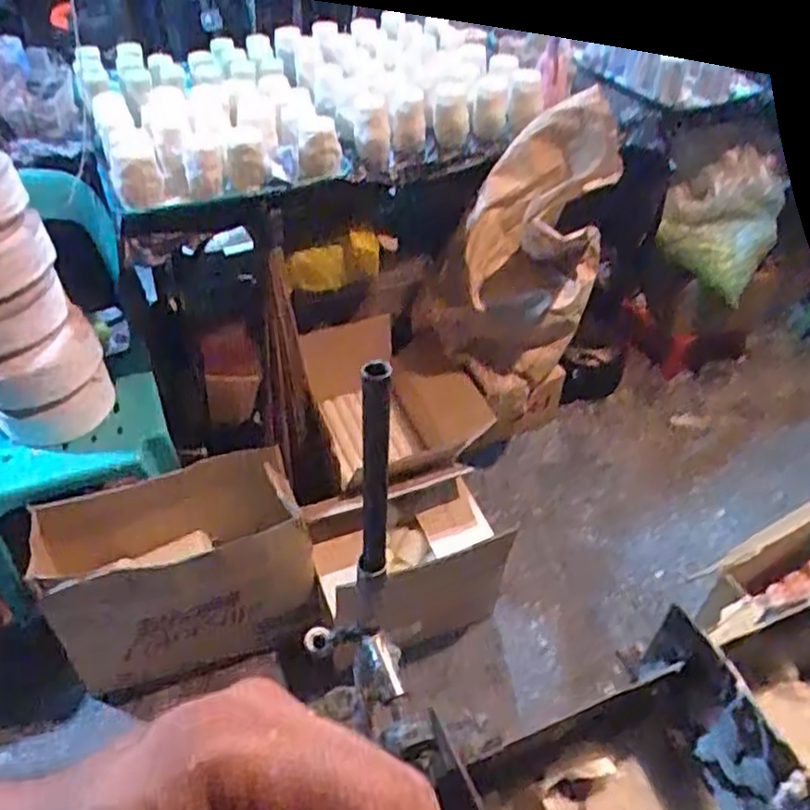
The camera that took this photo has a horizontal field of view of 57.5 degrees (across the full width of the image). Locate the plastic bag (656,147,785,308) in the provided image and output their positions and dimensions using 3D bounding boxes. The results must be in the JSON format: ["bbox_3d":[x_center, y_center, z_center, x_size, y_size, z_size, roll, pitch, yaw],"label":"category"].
[{"bbox_3d":[0.701,-0.401,1.646,0.251,0.311,0.102,12,45,13],"label":"plastic bag"}]

